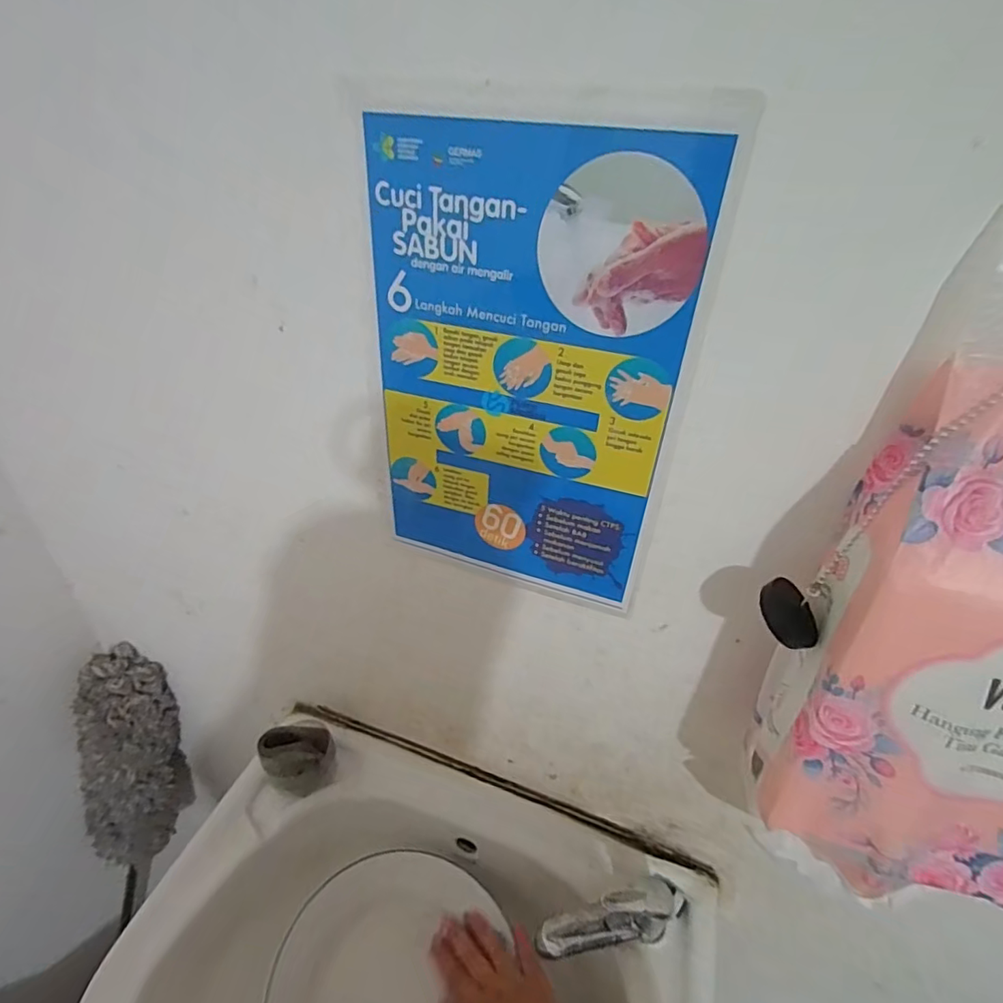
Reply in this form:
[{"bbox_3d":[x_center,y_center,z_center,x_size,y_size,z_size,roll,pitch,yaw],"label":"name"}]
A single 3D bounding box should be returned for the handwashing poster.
[{"bbox_3d":[0.012,-0.068,0.337,0.195,0.304,0.006,14,35,14],"label":"handwashing poster"}]

